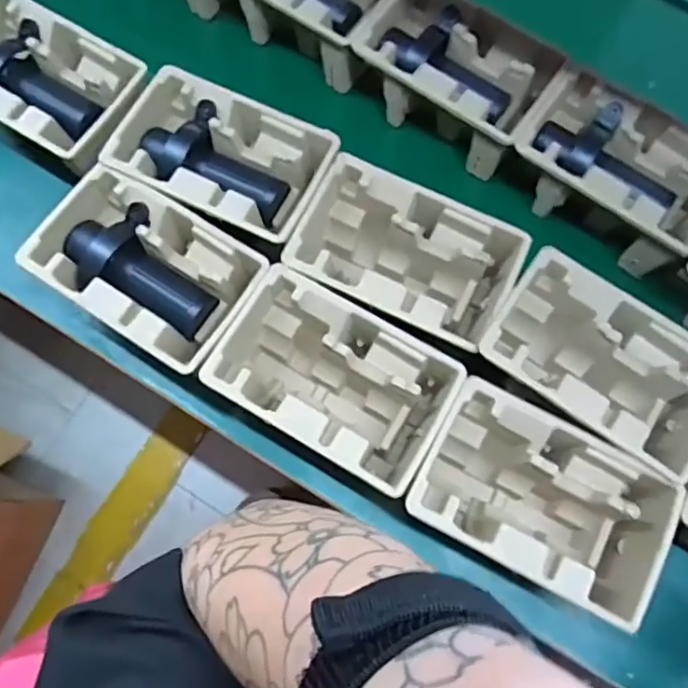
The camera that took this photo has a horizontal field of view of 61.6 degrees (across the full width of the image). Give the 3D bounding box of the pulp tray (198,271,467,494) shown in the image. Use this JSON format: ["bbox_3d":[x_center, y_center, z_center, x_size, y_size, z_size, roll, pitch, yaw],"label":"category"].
[{"bbox_3d":[-0.011,0.041,0.600,0.223,0.100,0.142,31,76,7],"label":"pulp tray"}]

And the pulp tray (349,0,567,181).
[{"bbox_3d":[0.132,-0.328,0.712,0.227,0.094,0.144,39,77,9],"label":"pulp tray"}]

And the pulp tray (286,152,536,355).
[{"bbox_3d":[0.063,-0.087,0.650,0.230,0.105,0.145,25,75,5],"label":"pulp tray"}]

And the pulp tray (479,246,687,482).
[{"bbox_3d":[0.257,0.027,0.602,0.228,0.100,0.142,34,76,8],"label":"pulp tray"}]

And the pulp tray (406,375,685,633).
[{"bbox_3d":[0.184,0.152,0.569,0.219,0.106,0.142,30,76,7],"label":"pulp tray"}]

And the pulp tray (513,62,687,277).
[{"bbox_3d":[0.311,-0.199,0.668,0.223,0.098,0.144,36,77,8],"label":"pulp tray"}]

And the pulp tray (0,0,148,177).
[{"bbox_3d":[-0.345,-0.305,0.665,0.241,0.051,0.152,32,76,7],"label":"pulp tray"}]

